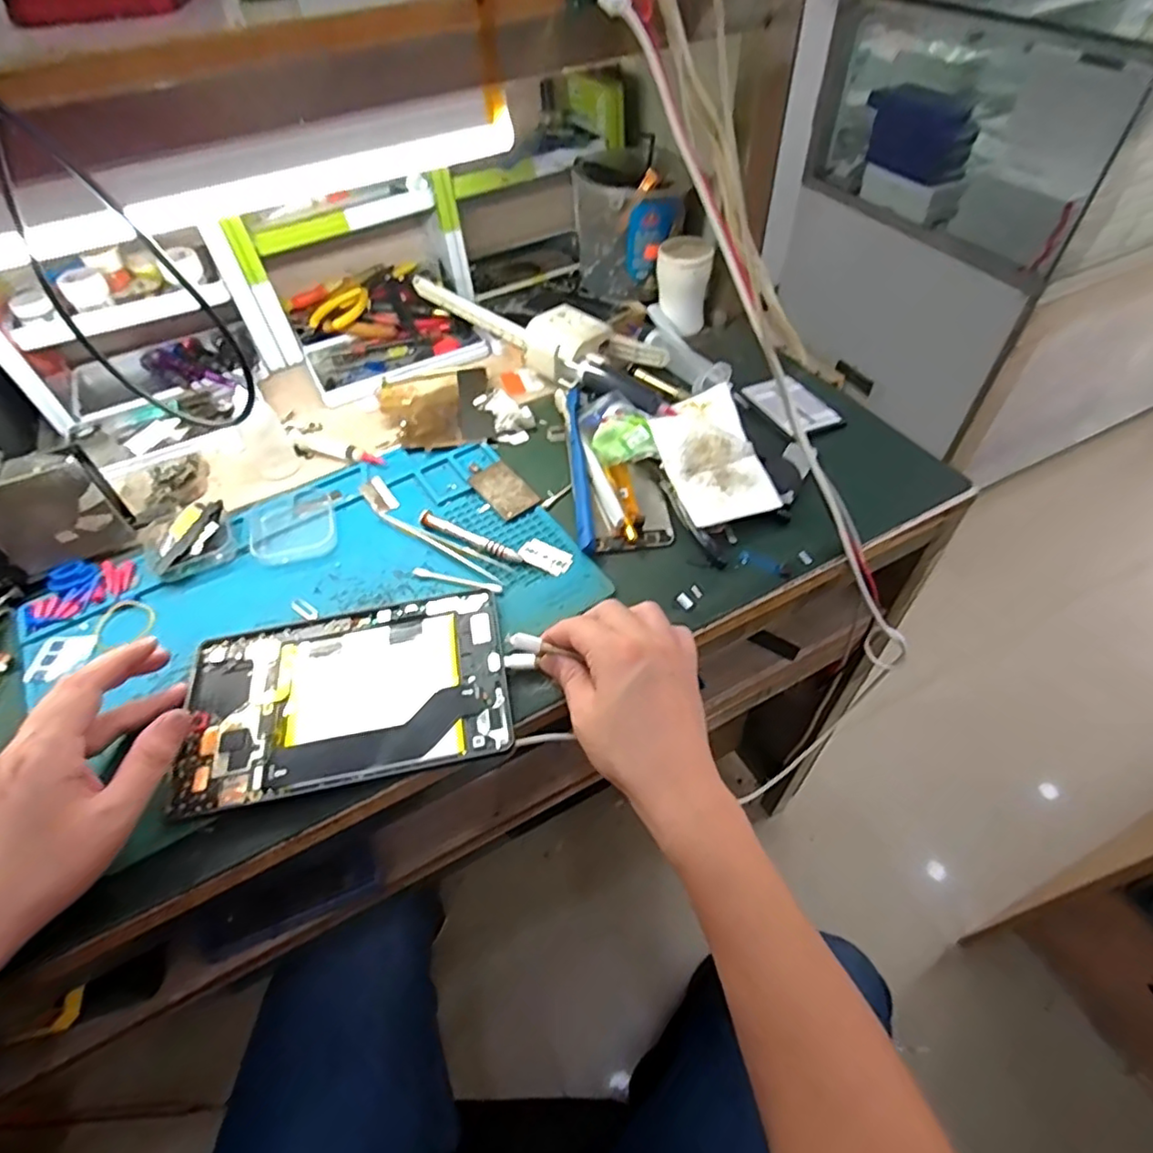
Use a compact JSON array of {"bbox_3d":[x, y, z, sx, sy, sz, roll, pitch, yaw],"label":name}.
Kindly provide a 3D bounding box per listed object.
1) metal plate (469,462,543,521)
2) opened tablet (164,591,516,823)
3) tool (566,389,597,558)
[{"bbox_3d":[-0.062,-0.074,0.531,0.036,0.004,0.063,-35,59,-16],"label":"metal plate"},{"bbox_3d":[-0.148,0.077,0.408,0.202,0.007,0.122,-10,50,-5],"label":"opened tablet"},{"bbox_3d":[0.001,-0.096,0.534,0.017,0.021,0.187,-5,49,0],"label":"tool"}]

